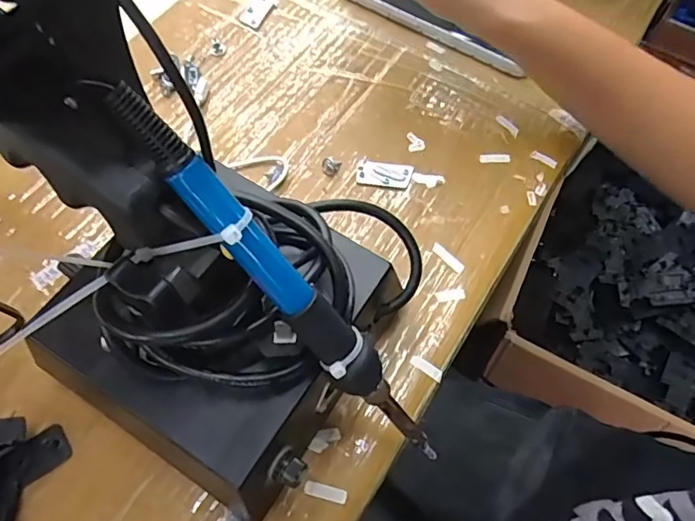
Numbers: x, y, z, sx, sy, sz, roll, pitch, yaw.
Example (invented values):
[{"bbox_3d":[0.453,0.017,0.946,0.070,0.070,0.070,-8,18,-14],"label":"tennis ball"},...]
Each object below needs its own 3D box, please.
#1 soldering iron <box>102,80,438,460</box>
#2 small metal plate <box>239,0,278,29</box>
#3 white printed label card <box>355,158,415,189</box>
[{"bbox_3d":[-0.017,0.020,0.201,0.018,0.197,0.020,8,53,50],"label":"soldering iron"},{"bbox_3d":[-0.070,-0.198,0.410,0.022,0.005,0.042,25,65,11],"label":"small metal plate"},{"bbox_3d":[0.024,-0.056,0.336,0.034,0.004,0.019,9,63,3],"label":"white printed label card"}]

